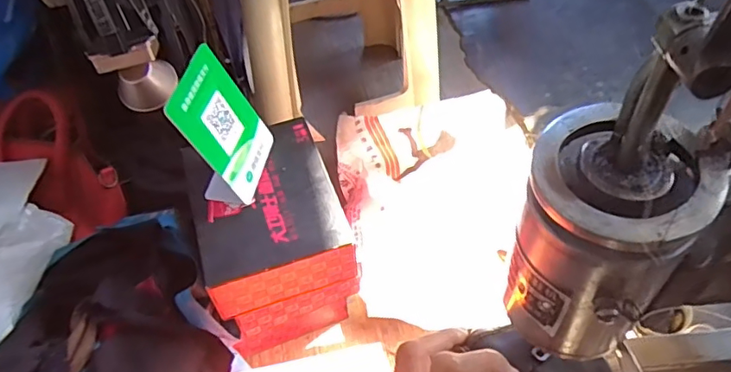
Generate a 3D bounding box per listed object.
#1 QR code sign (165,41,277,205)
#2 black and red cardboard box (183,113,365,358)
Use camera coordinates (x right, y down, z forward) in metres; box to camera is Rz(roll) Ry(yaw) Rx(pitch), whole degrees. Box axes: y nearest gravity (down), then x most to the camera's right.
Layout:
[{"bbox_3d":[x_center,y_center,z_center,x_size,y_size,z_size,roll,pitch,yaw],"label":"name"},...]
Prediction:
[{"bbox_3d":[-0.160,-0.067,0.621,0.057,0.152,0.116,6,53,8],"label":"QR code sign"},{"bbox_3d":[-0.119,0.080,0.742,0.167,0.234,0.210,-18,53,-10],"label":"black and red cardboard box"}]

